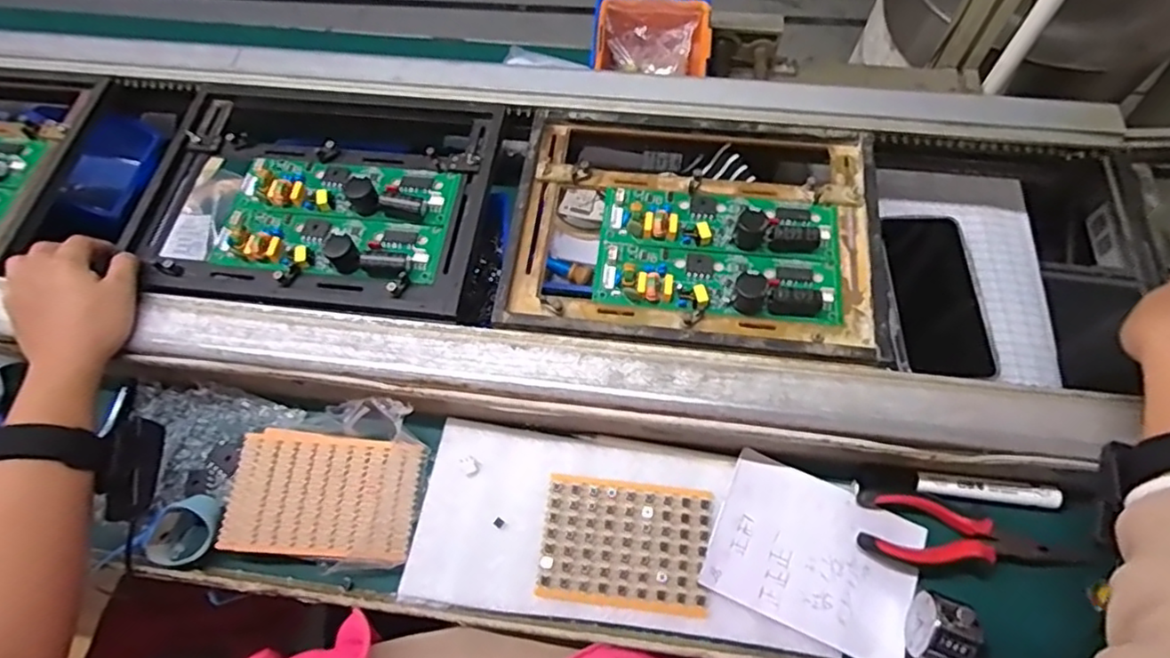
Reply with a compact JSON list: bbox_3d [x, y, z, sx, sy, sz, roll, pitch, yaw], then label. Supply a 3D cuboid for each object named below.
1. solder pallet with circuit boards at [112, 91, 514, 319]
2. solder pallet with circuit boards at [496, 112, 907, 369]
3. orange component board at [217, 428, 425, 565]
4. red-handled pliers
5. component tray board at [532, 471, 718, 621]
[{"bbox_3d":[-0.236,-0.122,0.545,0.308,0.039,0.230,6,65,5],"label":"solder pallet with circuit boards"},{"bbox_3d":[0.093,-0.088,0.506,0.295,0.031,0.217,6,65,5],"label":"solder pallet with circuit boards"},{"bbox_3d":[-0.198,0.124,0.472,0.136,0.017,0.088,3,65,4],"label":"orange component board"},{"bbox_3d":[0.270,0.148,0.435,0.150,0.016,0.050,13,66,8],"label":"red-handled pliers"},{"bbox_3d":[0.030,0.156,0.453,0.118,0.007,0.084,6,65,5],"label":"component tray board"}]

